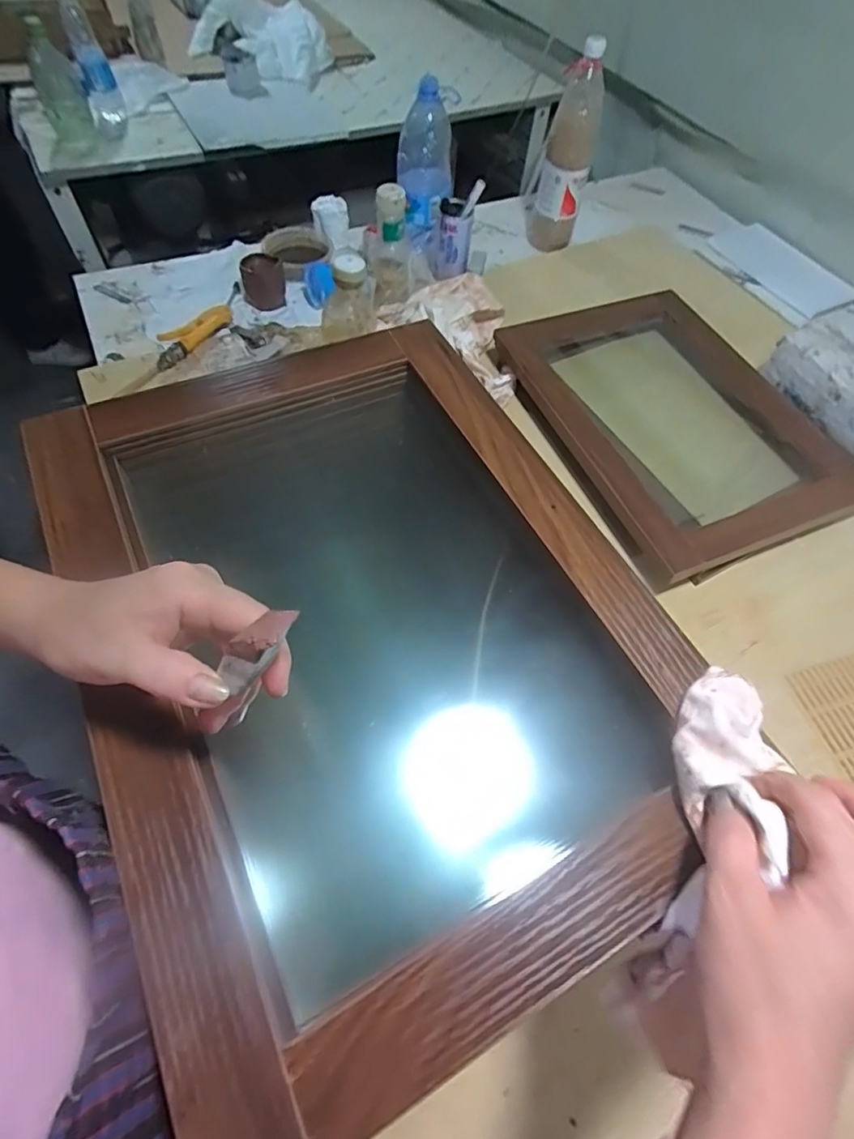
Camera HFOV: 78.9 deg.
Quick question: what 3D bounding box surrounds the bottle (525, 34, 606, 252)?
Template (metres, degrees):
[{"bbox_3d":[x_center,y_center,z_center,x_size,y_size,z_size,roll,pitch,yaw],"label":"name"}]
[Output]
[{"bbox_3d":[0.247,-0.732,0.929,0.088,0.286,0.076,15,60,5],"label":"bottle"}]

